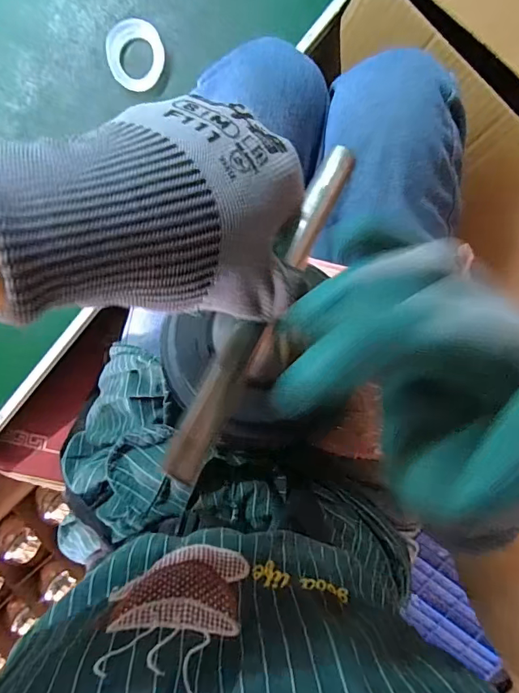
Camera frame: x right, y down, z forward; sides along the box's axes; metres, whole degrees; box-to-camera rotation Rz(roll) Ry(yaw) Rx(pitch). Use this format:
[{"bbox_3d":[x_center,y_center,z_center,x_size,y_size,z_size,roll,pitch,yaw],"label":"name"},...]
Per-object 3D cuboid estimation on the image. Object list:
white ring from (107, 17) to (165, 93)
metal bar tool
[{"bbox_3d":[-0.122,-0.288,0.444,0.054,0.012,0.063,-18,94,7],"label":"white ring"},{"bbox_3d":[0.007,-0.028,0.224,0.015,0.014,0.198,27,69,2],"label":"metal bar tool"}]

